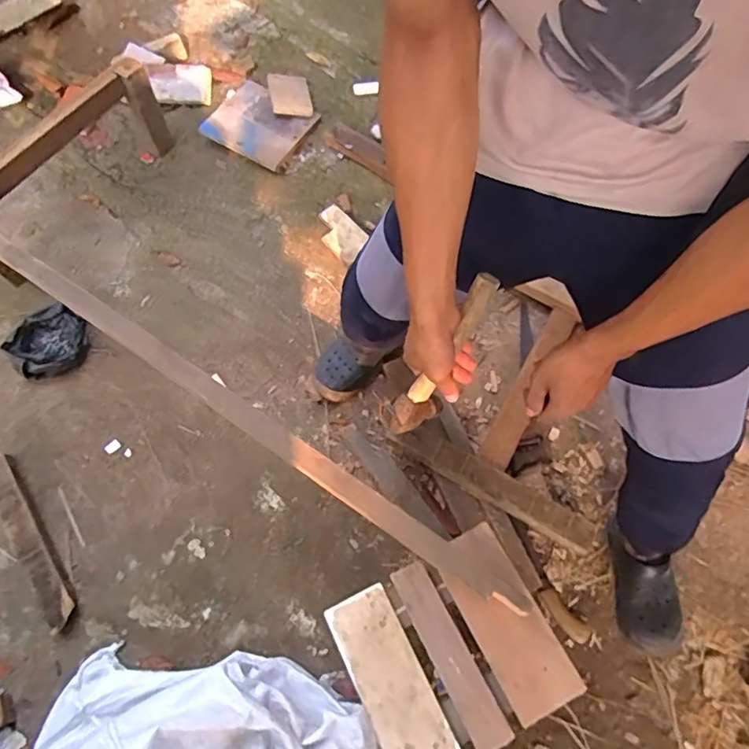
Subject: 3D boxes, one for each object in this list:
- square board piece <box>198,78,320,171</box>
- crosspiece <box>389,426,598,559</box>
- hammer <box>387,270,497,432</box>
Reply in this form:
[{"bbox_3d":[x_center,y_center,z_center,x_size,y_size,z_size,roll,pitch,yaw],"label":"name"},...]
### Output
[{"bbox_3d":[-0.341,-0.745,1.618,0.277,0.021,0.246,30,71,5],"label":"square board piece"},{"bbox_3d":[0.236,0.222,1.114,0.432,0.046,0.070,30,70,9],"label":"crosspiece"},{"bbox_3d":[0.080,-0.021,0.638,0.041,0.210,0.091,32,26,11],"label":"hammer"}]

